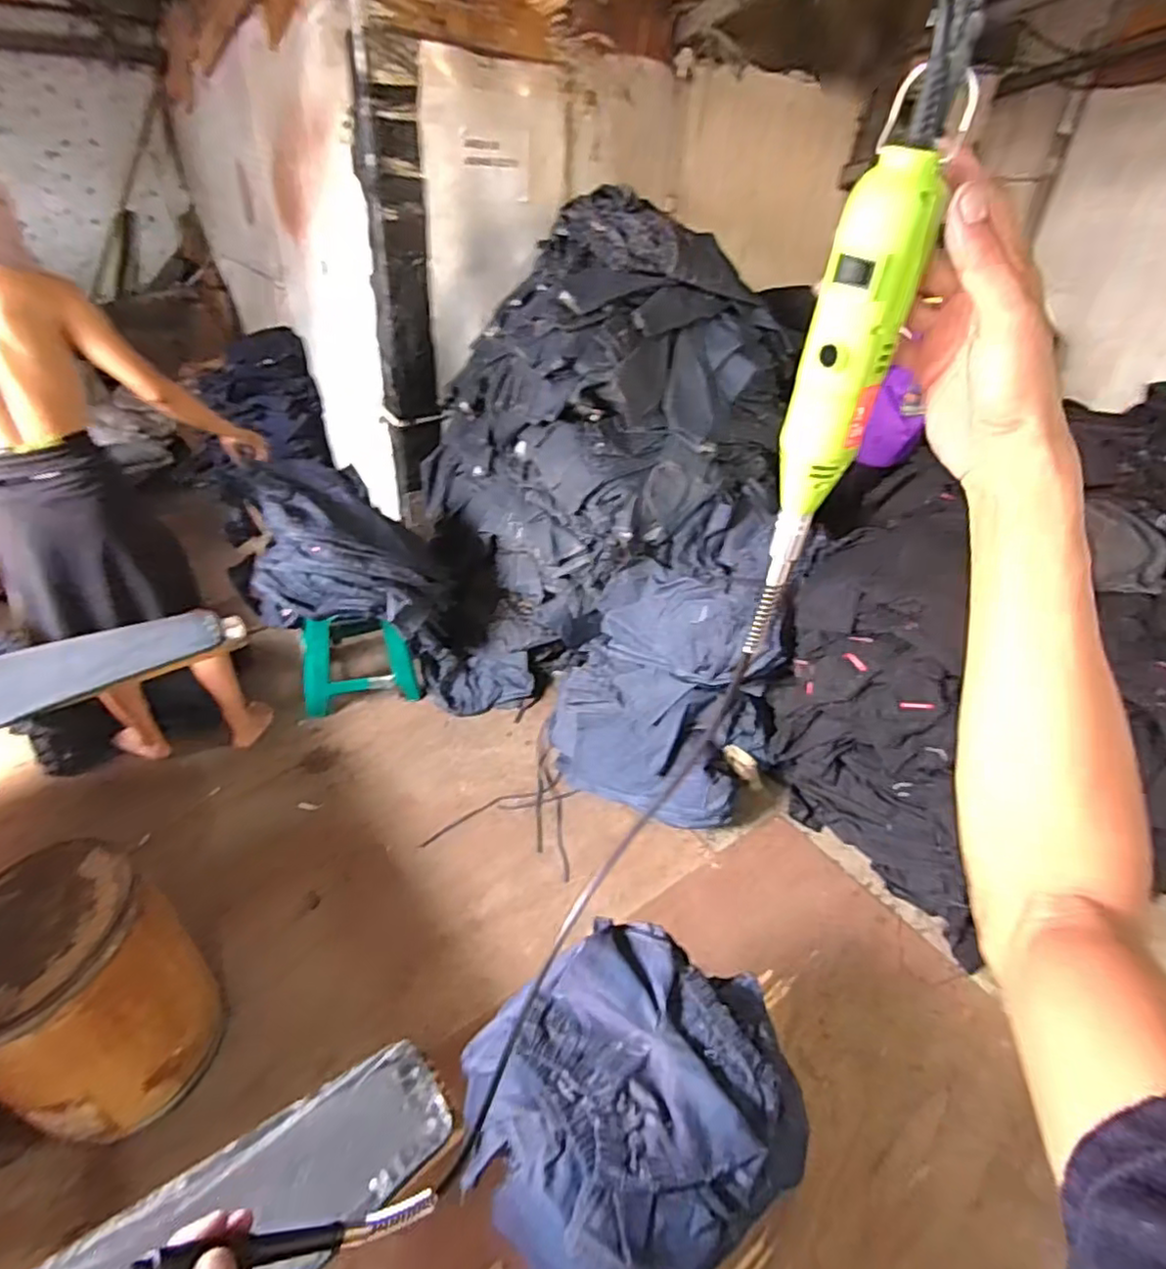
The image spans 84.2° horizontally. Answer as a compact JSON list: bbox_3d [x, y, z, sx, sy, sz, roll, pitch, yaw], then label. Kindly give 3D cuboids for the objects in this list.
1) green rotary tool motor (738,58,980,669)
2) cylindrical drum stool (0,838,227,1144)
[{"bbox_3d":[0.153,-0.128,0.416,0.047,0.350,0.039,23,46,19],"label":"green rotary tool motor"},{"bbox_3d":[-0.973,0.697,1.254,0.342,0.553,0.342,3,35,-2],"label":"cylindrical drum stool"}]

